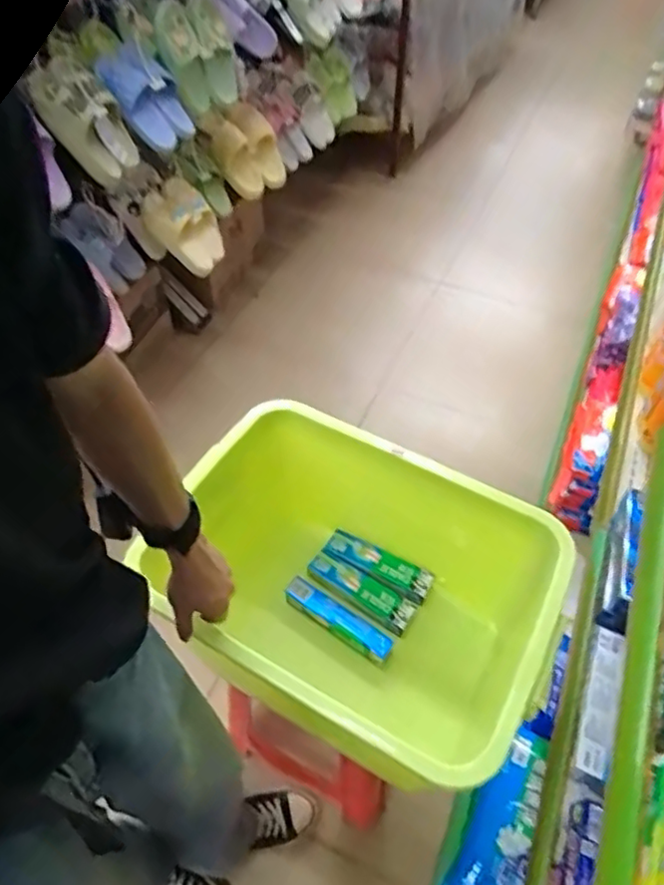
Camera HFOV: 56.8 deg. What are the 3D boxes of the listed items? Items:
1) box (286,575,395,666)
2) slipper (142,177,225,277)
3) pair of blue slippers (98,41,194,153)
[{"bbox_3d":[0.009,0.281,0.969,0.186,0.042,0.042,29,56,21],"label":"box"},{"bbox_3d":[-0.391,-0.578,1.670,0.171,0.080,0.258,-41,95,-19],"label":"slipper"},{"bbox_3d":[-0.431,-0.793,1.414,0.135,0.075,0.252,-41,99,-13],"label":"pair of blue slippers"}]

